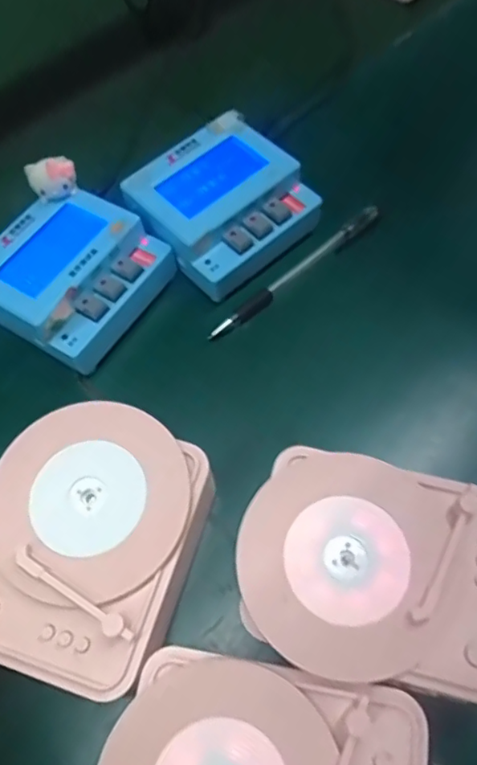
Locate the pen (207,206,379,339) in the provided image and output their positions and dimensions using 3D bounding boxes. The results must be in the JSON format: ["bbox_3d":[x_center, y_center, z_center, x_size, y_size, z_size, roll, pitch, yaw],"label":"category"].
[{"bbox_3d":[0.040,-0.077,0.394,0.154,0.016,0.013,-39,67,-16],"label":"pen"}]

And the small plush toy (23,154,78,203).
[{"bbox_3d":[-0.122,-0.134,0.372,0.030,0.023,0.014,-23,64,-8],"label":"small plush toy"}]

